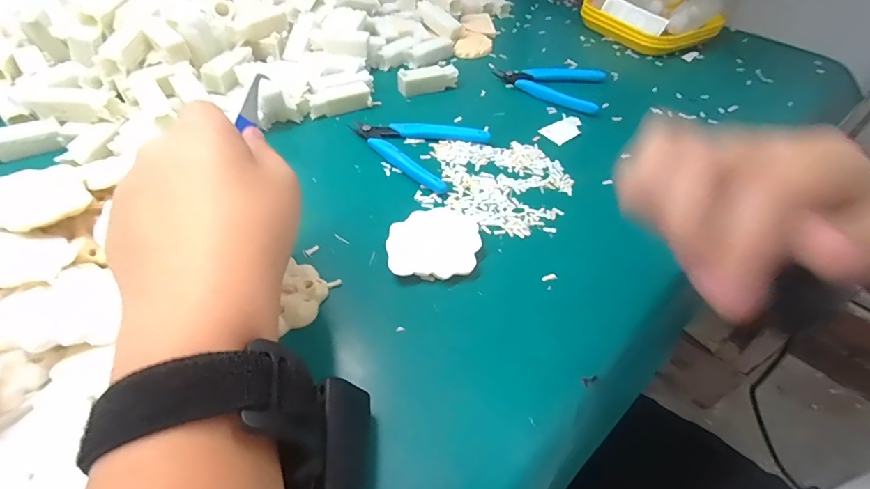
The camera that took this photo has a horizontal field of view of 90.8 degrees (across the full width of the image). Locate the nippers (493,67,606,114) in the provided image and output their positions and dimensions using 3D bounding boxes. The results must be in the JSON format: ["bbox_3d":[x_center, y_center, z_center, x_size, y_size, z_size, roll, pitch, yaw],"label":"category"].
[{"bbox_3d":[0.121,-0.176,0.468,0.114,0.013,0.084,17,48,10],"label":"nippers"}]

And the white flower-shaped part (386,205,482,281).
[{"bbox_3d":[-0.001,-0.001,0.298,0.065,0.012,0.058,-6,48,-11],"label":"white flower-shaped part"}]

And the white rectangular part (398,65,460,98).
[{"bbox_3d":[-0.007,-0.175,0.453,0.065,0.018,0.015,-15,50,-18],"label":"white rectangular part"}]

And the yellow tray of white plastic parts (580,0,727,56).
[{"bbox_3d":[0.290,-0.305,0.569,0.139,0.053,0.141,-17,51,-20],"label":"yellow tray of white plastic parts"}]

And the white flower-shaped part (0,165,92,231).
[{"bbox_3d":[-0.253,-0.030,0.270,0.059,0.004,0.058,4,47,-4],"label":"white flower-shaped part"}]

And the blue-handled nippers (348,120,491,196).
[{"bbox_3d":[-0.021,-0.090,0.379,0.109,0.011,0.086,23,50,16],"label":"blue-handled nippers"}]

